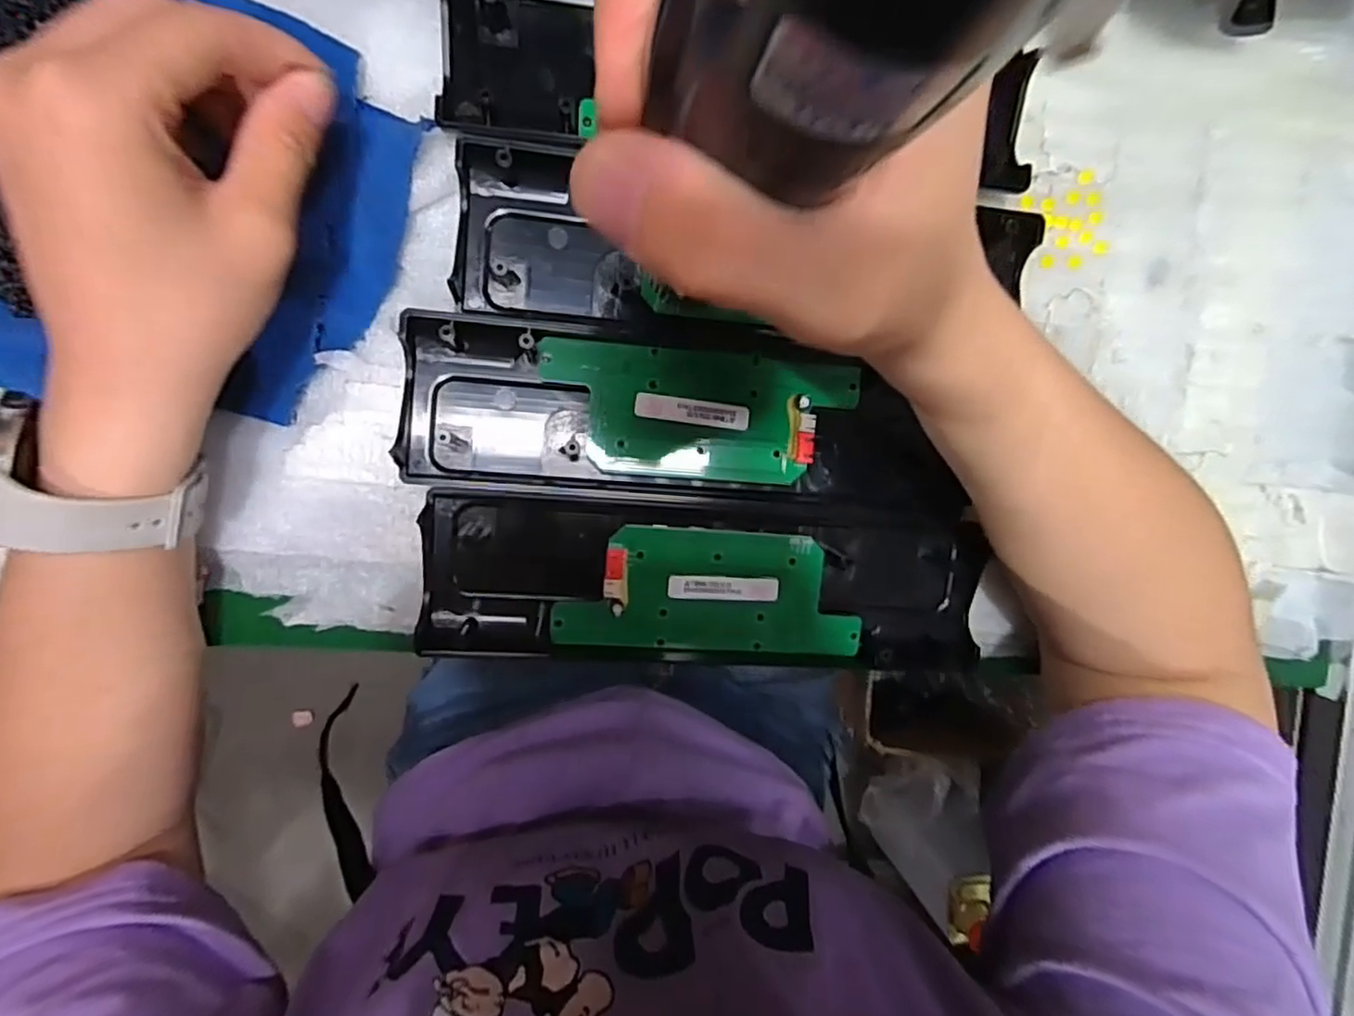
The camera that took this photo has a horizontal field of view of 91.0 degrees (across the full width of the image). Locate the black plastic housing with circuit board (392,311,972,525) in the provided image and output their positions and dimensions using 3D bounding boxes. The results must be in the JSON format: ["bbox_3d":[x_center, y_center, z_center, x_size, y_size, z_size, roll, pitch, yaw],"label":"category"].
[{"bbox_3d":[0.008,-0.037,0.286,0.237,0.010,0.069,4,94,-9],"label":"black plastic housing with circuit board"}]

